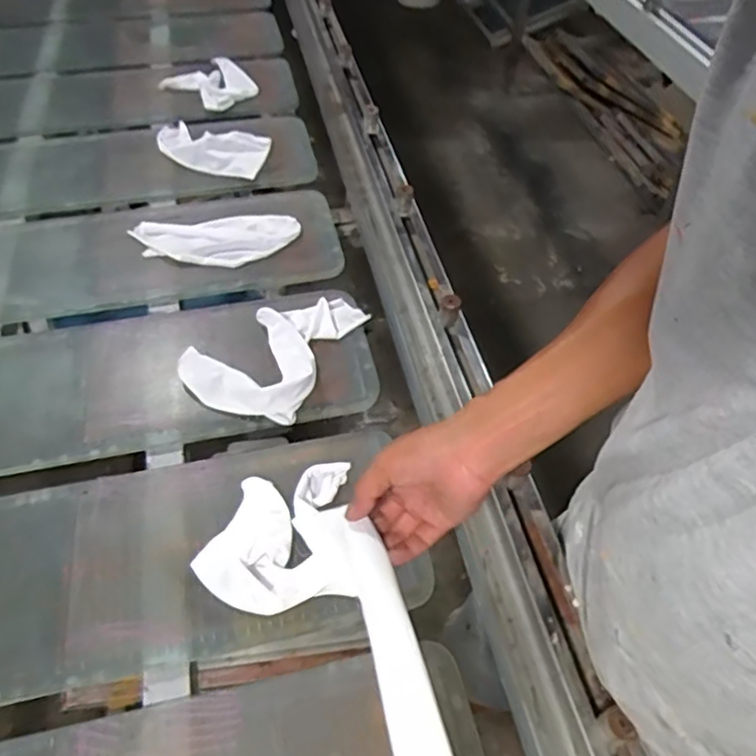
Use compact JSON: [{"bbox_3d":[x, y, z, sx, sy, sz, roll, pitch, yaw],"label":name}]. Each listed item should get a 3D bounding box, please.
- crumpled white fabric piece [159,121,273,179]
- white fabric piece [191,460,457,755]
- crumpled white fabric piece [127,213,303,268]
[{"bbox_3d":[-0.277,-0.378,1.016,0.190,0.044,0.109,6,52,3],"label":"crumpled white fabric piece"},{"bbox_3d":[-0.019,0.237,0.481,0.145,0.078,0.417,-22,53,-18],"label":"white fabric piece"},{"bbox_3d":[-0.227,-0.194,0.879,0.225,0.024,0.094,-8,52,-8],"label":"crumpled white fabric piece"}]

